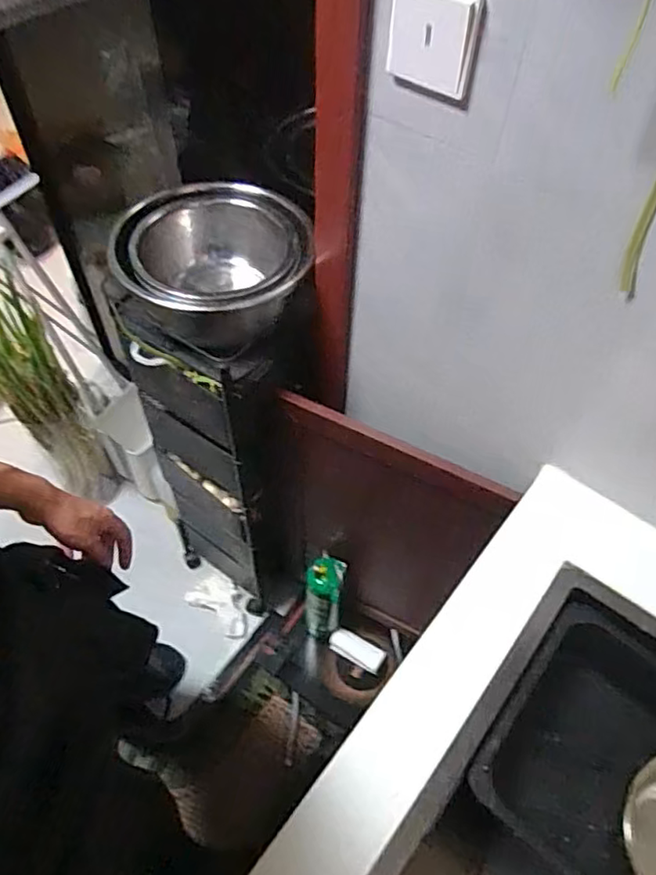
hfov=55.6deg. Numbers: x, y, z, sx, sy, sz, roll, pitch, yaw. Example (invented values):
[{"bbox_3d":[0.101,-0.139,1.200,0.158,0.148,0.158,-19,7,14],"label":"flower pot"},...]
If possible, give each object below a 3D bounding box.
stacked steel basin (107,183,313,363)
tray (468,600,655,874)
[{"bbox_3d":[-0.158,-0.256,0.913,0.252,0.128,0.269,0,54,-1],"label":"stacked steel basin"},{"bbox_3d":[0.342,0.382,0.665,0.333,0.116,0.254,33,60,21],"label":"tray"}]

